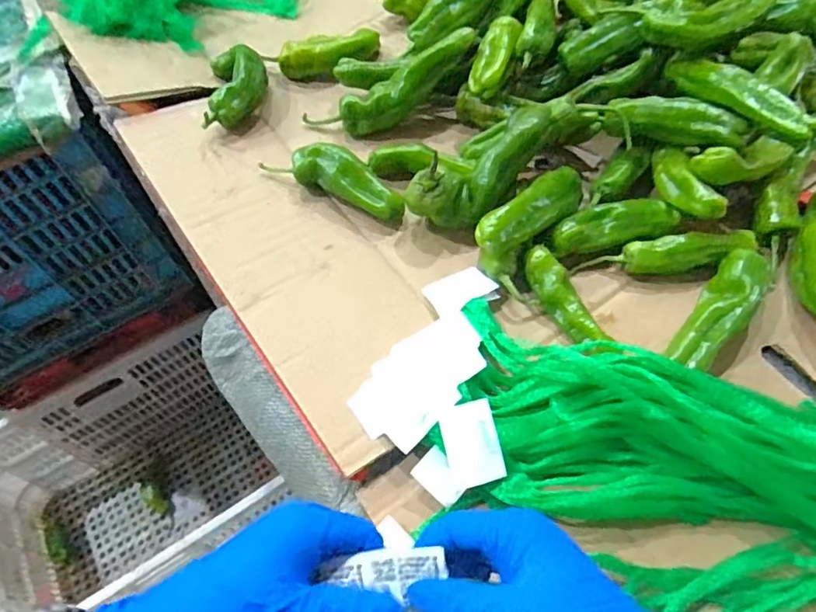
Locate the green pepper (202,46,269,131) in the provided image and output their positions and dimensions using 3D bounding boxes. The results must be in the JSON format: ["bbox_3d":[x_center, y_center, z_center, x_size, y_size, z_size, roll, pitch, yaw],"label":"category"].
[{"bbox_3d":[-0.198,-0.249,0.640,0.069,0.053,0.113,-8,61,-1],"label":"green pepper"}]

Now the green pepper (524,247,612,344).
[{"bbox_3d":[0.139,-0.004,0.497,0.030,0.036,0.103,-27,63,-11],"label":"green pepper"}]

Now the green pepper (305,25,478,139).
[{"bbox_3d":[-0.015,-0.240,0.607,0.204,0.053,0.046,-30,61,15],"label":"green pepper"}]

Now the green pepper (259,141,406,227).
[{"bbox_3d":[-0.075,-0.133,0.566,0.163,0.054,0.046,23,65,15],"label":"green pepper"}]

